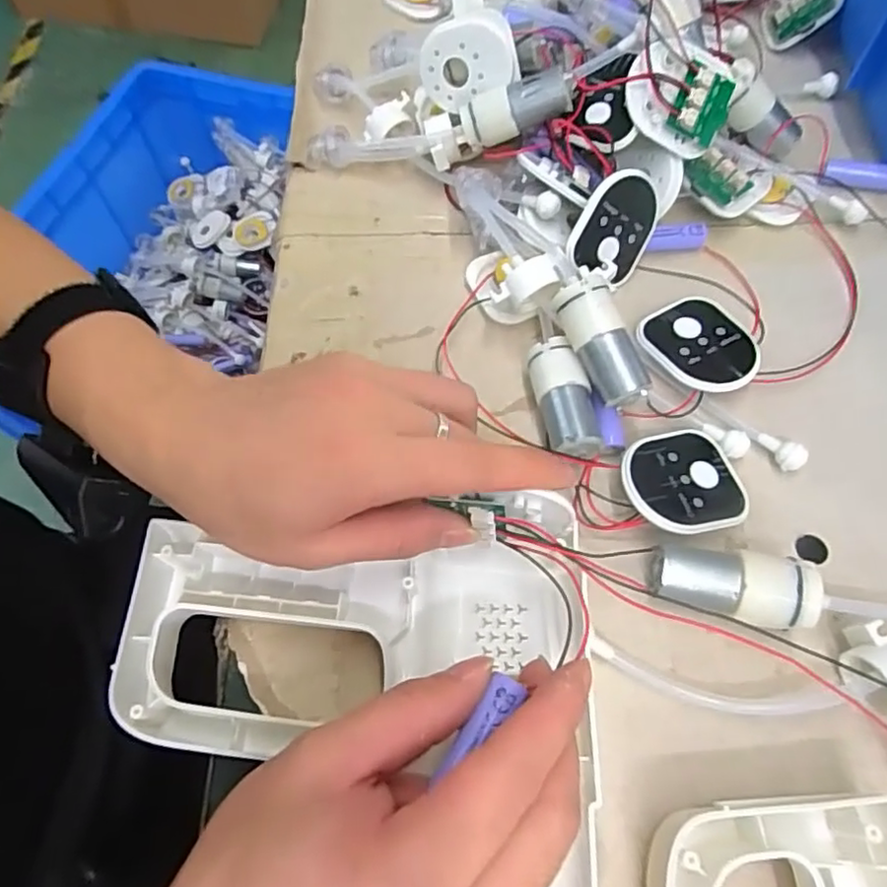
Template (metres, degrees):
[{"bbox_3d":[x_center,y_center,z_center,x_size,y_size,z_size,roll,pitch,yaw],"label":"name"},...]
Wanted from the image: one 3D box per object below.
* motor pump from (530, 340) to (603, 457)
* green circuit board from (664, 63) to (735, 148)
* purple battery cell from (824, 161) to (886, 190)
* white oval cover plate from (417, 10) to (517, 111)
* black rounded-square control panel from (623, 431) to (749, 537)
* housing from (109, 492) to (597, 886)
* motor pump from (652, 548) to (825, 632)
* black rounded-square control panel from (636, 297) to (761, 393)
[{"bbox_3d":[0.058,-0.018,0.304,0.024,0.027,0.059,-9,63,-2],"label":"motor pump"},{"bbox_3d":[0.136,-0.177,0.331,0.031,0.007,0.034,13,105,-20],"label":"green circuit board"},{"bbox_3d":[0.254,-0.159,0.375,0.049,0.015,0.012,15,65,10],"label":"purple battery cell"},{"bbox_3d":[0.012,-0.214,0.356,0.057,0.041,0.009,-5,45,30],"label":"white oval cover plate"},{"bbox_3d":[0.108,0.017,0.284,0.060,0.004,0.048,-12,62,-24],"label":"black rounded-square control panel"},{"bbox_3d":[-0.036,0.125,0.221,0.182,0.052,0.202,0,63,2],"label":"housing"},{"bbox_3d":[0.118,0.061,0.261,0.064,0.027,0.029,9,64,6],"label":"motor pump"},{"bbox_3d":[0.131,-0.050,0.323,0.055,0.015,0.058,-39,68,-16],"label":"black rounded-square control panel"}]

